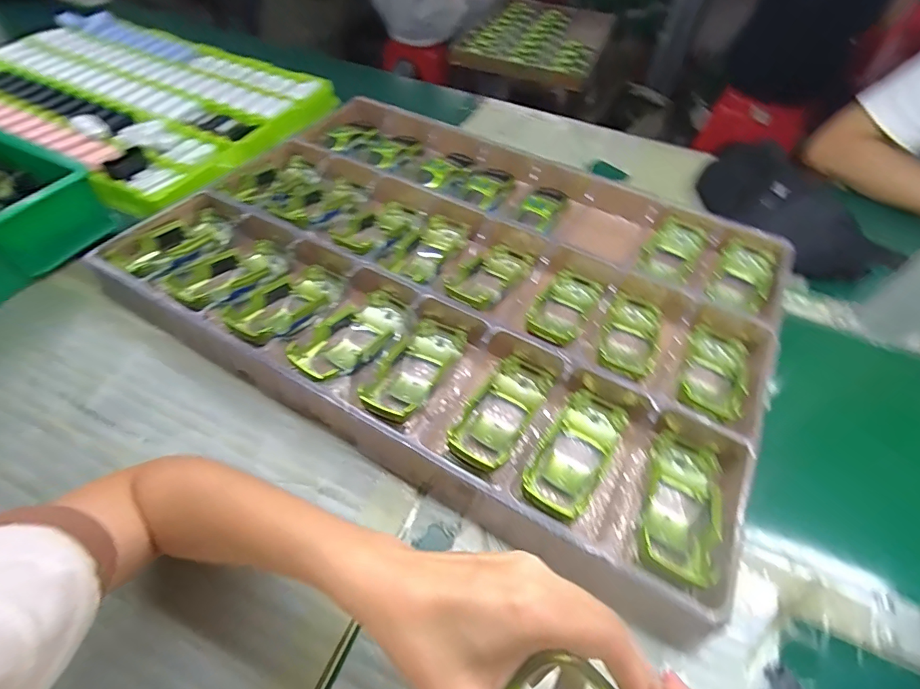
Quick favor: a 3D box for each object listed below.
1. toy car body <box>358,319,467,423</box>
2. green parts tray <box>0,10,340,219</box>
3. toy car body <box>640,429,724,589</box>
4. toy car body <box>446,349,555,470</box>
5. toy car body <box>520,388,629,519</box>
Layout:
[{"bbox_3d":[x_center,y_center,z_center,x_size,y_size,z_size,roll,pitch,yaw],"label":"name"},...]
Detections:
[{"bbox_3d":[-0.040,0.029,0.431,0.059,0.045,0.134,23,38,13],"label":"toy car body"},{"bbox_3d":[-0.534,-0.405,0.723,0.612,0.053,0.393,26,55,15],"label":"green parts tray"},{"bbox_3d":[0.175,0.131,0.361,0.062,0.037,0.138,24,38,14],"label":"toy car body"},{"bbox_3d":[0.038,0.063,0.408,0.052,0.037,0.135,27,40,16],"label":"toy car body"},{"bbox_3d":[0.097,0.096,0.386,0.053,0.034,0.132,31,43,19],"label":"toy car body"}]

